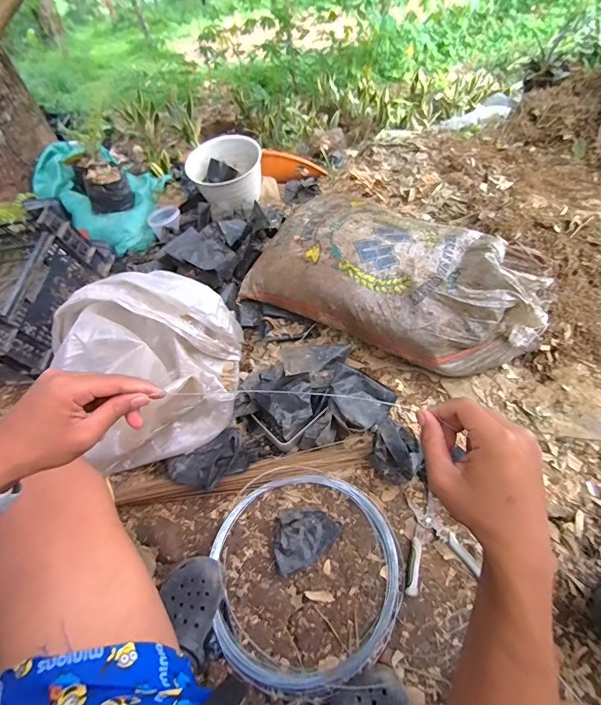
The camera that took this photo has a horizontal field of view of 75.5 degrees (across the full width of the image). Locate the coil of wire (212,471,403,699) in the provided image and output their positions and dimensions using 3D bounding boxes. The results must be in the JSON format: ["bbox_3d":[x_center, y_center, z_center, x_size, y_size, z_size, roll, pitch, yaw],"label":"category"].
[{"bbox_3d":[0.014,0.404,0.737,0.348,0.026,0.368,-1,54,1],"label":"coil of wire"}]

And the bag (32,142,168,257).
[{"bbox_3d":[-0.758,-0.618,1.492,0.549,0.179,0.395,21,54,18],"label":"bag"}]

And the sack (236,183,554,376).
[{"bbox_3d":[0.262,-0.205,1.029,0.738,0.167,0.410,21,54,17],"label":"sack"}]

